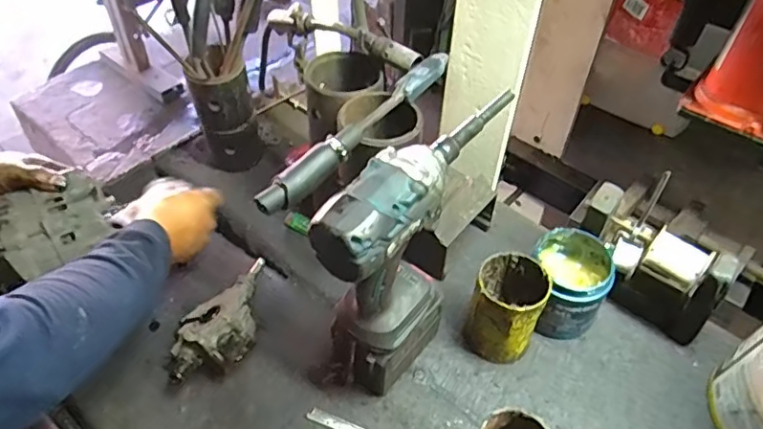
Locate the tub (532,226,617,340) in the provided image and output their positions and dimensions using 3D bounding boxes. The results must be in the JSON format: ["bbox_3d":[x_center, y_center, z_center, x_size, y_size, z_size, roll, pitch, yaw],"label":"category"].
[{"bbox_3d":[0.221,0.082,0.660,0.090,0.103,0.092,1,47,-1],"label":"tub"}]

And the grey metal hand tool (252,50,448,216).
[{"bbox_3d":[-0.017,-0.089,0.555,0.025,0.029,0.274,30,53,24],"label":"grey metal hand tool"}]

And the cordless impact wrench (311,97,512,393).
[{"bbox_3d":[0.032,0.043,0.569,0.071,0.296,0.238,27,52,22],"label":"cordless impact wrench"}]

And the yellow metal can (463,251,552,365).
[{"bbox_3d":[0.140,0.104,0.628,0.070,0.113,0.084,19,50,15],"label":"yellow metal can"}]

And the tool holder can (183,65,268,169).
[{"bbox_3d":[-0.218,-0.139,0.801,0.081,0.180,0.072,-11,48,-12],"label":"tool holder can"}]

